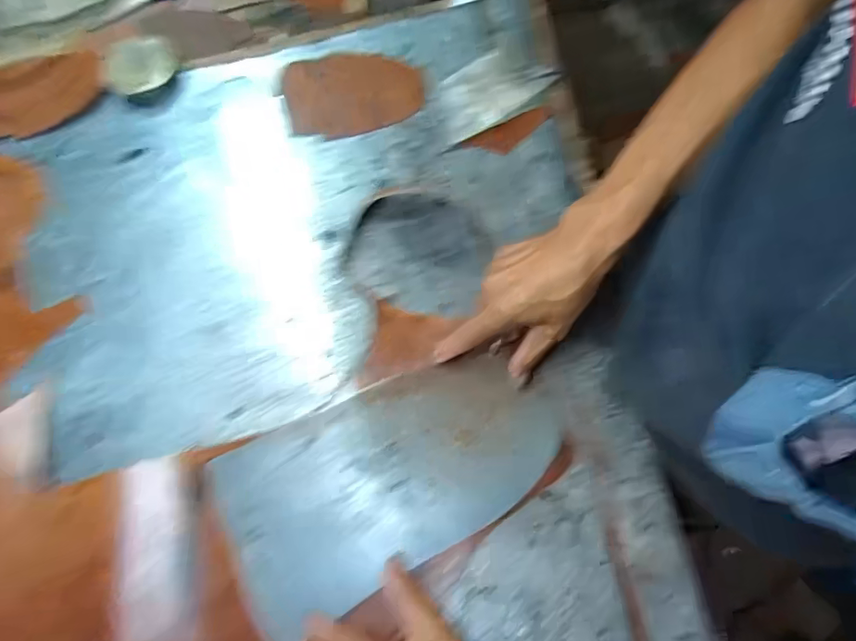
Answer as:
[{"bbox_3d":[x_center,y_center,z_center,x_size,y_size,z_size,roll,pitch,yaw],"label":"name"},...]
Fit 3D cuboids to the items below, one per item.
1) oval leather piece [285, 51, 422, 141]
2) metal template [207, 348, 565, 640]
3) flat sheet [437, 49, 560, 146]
[{"bbox_3d":[-0.080,-0.246,0.569,0.145,0.007,0.094,-8,83,6],"label":"oval leather piece"},{"bbox_3d":[-0.029,0.128,0.452,0.292,0.008,0.150,-25,72,-6],"label":"metal template"},{"bbox_3d":[0.061,-0.241,0.555,0.126,0.004,0.072,-33,76,-1],"label":"flat sheet"}]

